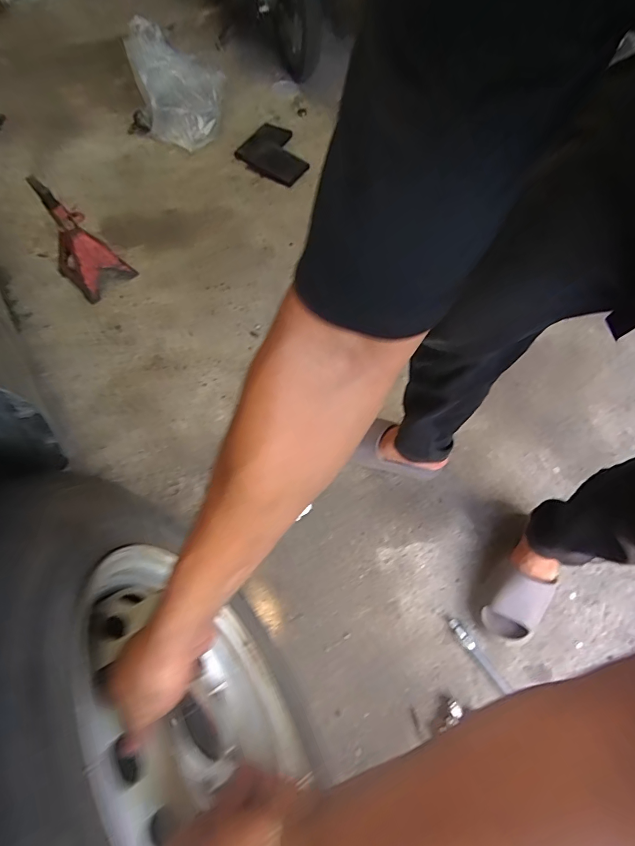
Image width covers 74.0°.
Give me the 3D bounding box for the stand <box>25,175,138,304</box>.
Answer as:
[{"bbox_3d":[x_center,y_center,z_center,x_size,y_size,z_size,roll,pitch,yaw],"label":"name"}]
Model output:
[{"bbox_3d":[-0.650,-0.497,1.129,0.171,0.269,0.149,38,70,16],"label":"stand"}]

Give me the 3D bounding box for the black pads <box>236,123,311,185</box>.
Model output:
[{"bbox_3d":[-0.169,-0.942,1.463,0.214,0.019,0.319,-15,66,-7],"label":"black pads"}]

